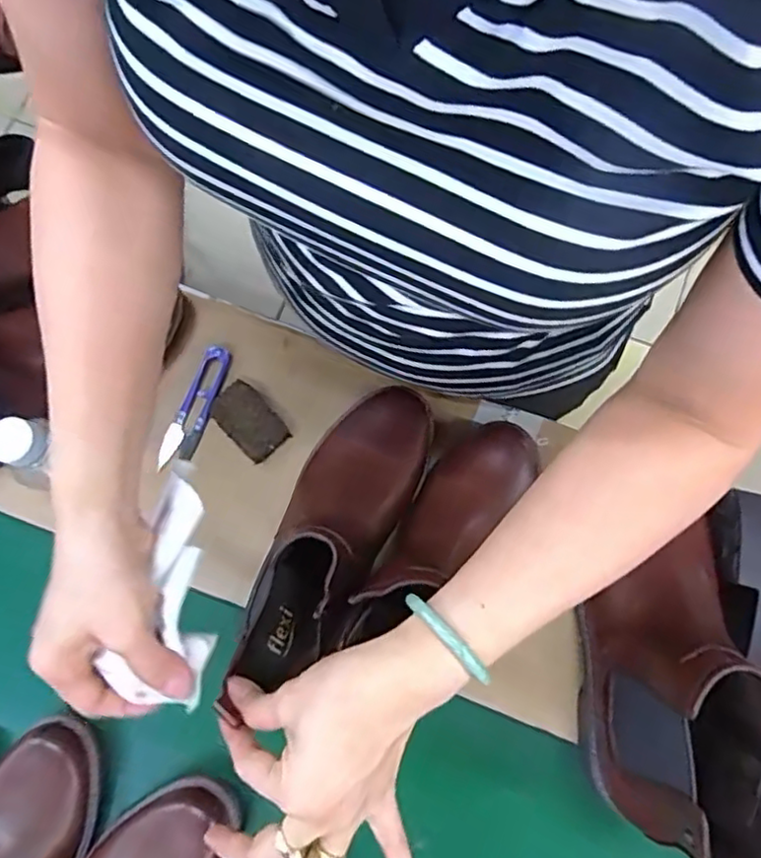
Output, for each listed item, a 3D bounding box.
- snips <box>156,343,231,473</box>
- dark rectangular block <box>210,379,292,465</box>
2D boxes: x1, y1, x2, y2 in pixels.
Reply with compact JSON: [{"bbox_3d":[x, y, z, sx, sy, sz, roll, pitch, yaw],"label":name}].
[{"bbox_3d":[-0.165,-0.019,0.575,0.028,0.007,0.117,24,74,-12],"label":"snips"},{"bbox_3d":[-0.117,-0.007,0.570,0.044,0.009,0.071,-44,80,-8],"label":"dark rectangular block"}]

